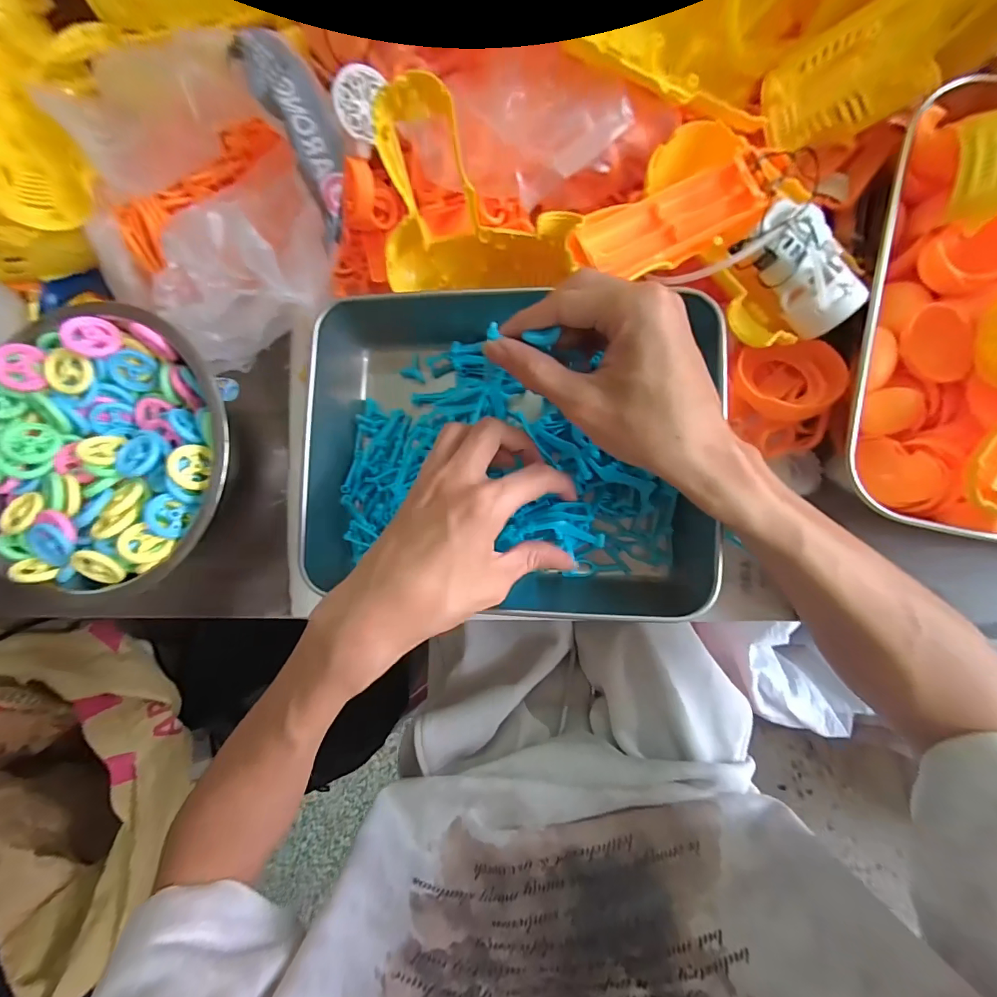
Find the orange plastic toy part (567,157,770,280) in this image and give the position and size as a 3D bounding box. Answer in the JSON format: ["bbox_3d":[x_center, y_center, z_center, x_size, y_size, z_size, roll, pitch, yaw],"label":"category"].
[{"bbox_3d":[0.092,-0.155,0.245,0.102,0.018,0.045,-19,85,7],"label":"orange plastic toy part"}]

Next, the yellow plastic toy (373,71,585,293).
[{"bbox_3d":[-0.007,-0.172,0.260,0.121,0.108,0.022,-2,60,-7],"label":"yellow plastic toy"}]

